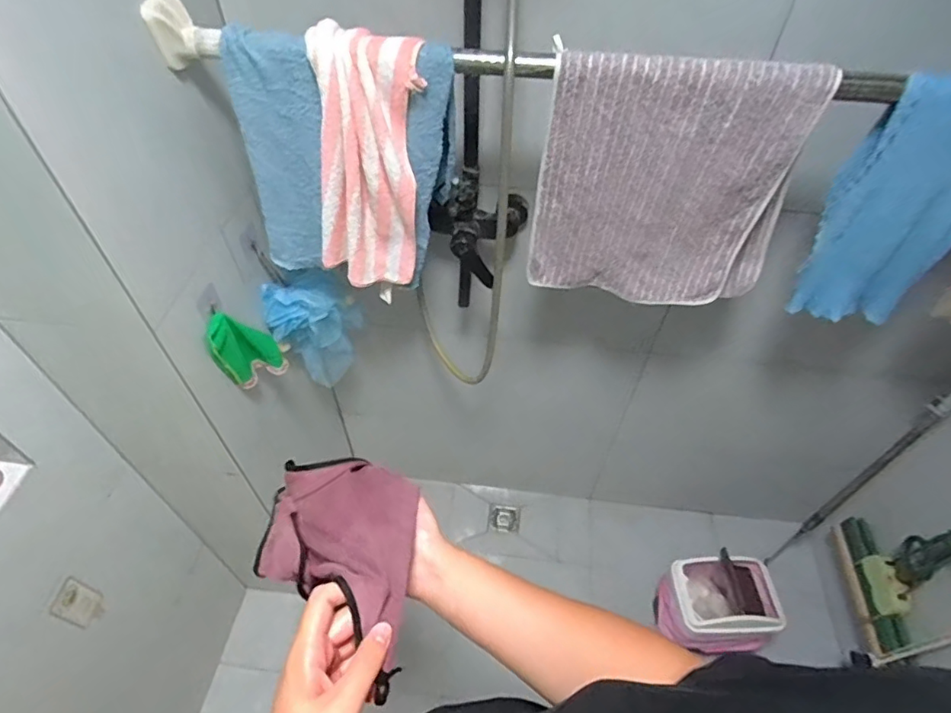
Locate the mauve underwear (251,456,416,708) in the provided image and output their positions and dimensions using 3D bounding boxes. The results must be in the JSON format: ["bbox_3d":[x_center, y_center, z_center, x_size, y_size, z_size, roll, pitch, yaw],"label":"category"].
[{"bbox_3d":[-0.124,0.179,0.547,0.153,0.079,0.276,-38,24,-27],"label":"mauve underwear"}]

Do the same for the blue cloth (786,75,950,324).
[{"bbox_3d":[0.580,-0.183,0.732,0.197,0.355,0.071,17,52,15],"label":"blue cloth"}]

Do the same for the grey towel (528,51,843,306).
[{"bbox_3d":[0.264,-0.223,0.759,0.347,0.348,0.046,3,49,3],"label":"grey towel"}]

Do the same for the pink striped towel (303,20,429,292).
[{"bbox_3d":[-0.157,-0.263,0.790,0.178,0.360,0.067,-6,50,-5],"label":"pink striped towel"}]

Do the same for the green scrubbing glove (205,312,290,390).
[{"bbox_3d":[-0.393,-0.009,0.936,0.107,0.161,0.046,-27,54,-21],"label":"green scrubbing glove"}]

